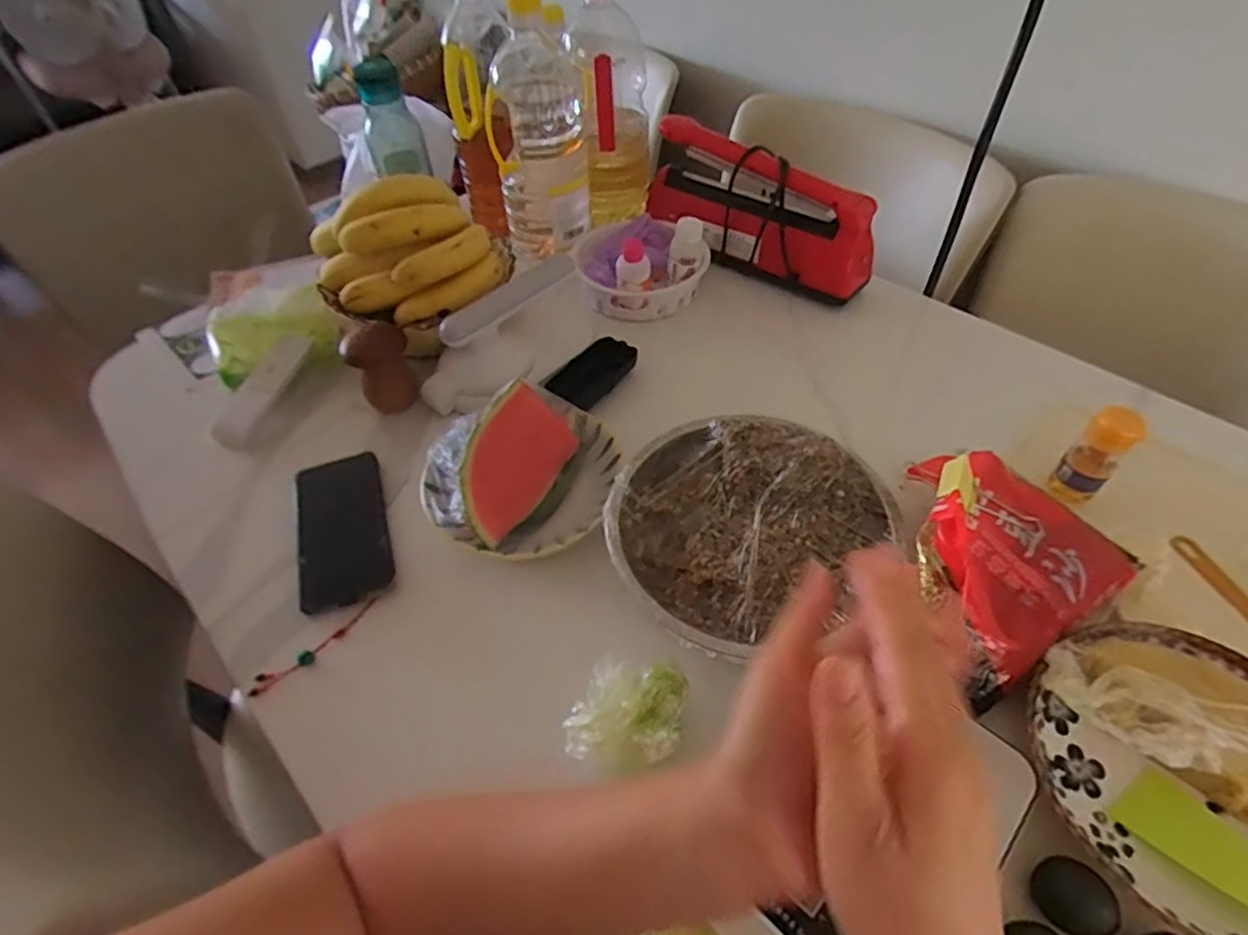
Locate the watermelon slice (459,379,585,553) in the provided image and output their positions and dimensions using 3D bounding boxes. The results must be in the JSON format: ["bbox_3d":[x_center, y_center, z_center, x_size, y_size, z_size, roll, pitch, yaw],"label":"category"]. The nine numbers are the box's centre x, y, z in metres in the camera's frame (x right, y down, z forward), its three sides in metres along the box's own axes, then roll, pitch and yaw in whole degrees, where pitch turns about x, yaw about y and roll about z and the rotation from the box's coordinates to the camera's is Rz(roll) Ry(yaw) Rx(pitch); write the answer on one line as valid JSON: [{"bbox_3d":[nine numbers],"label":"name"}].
[{"bbox_3d":[-0.093,0.005,0.560,0.089,0.076,0.136,16,51,16],"label":"watermelon slice"}]

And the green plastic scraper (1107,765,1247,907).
[{"bbox_3d":[0.358,0.236,0.354,0.048,0.013,0.139,-28,37,-18],"label":"green plastic scraper"}]

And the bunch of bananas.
[{"bbox_3d":[-0.231,-0.236,0.678,0.193,0.104,0.148,-20,51,-15],"label":"bunch of bananas"}]

